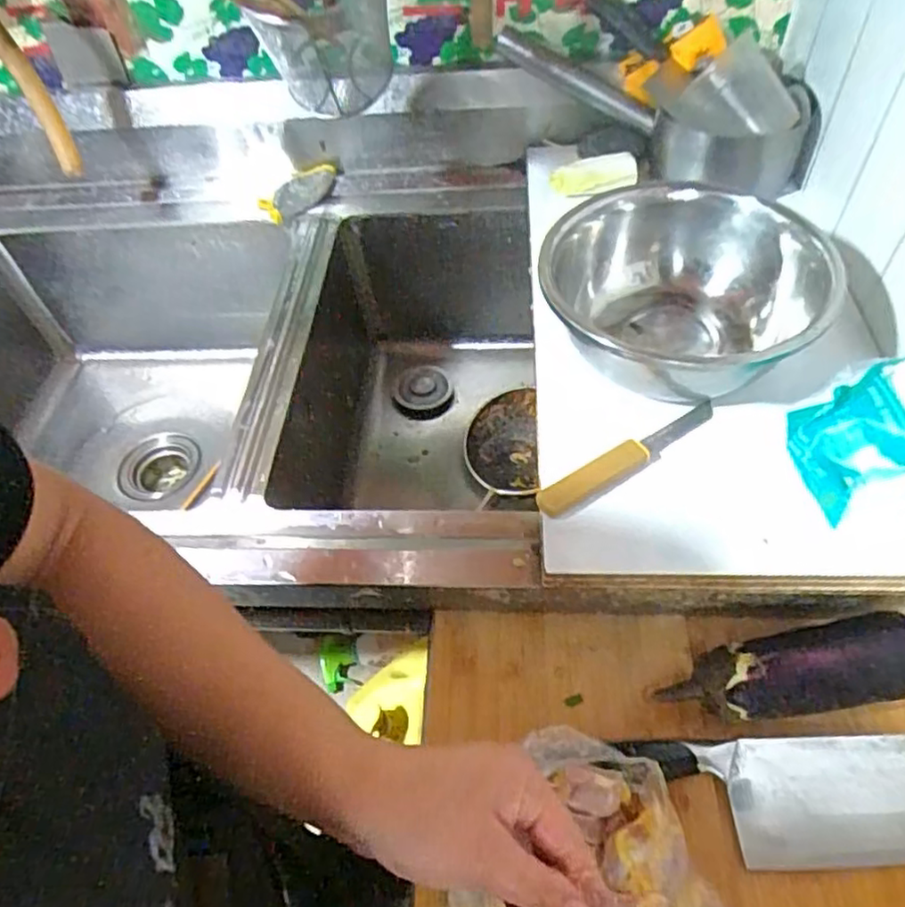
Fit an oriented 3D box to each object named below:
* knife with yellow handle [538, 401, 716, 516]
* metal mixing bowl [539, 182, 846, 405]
[{"bbox_3d":[0.143,0.002,0.518,0.174,0.019,0.022,-29,55,-16],"label":"knife with yellow handle"},{"bbox_3d":[0.195,-0.133,0.579,0.226,0.114,0.226,-3,52,4],"label":"metal mixing bowl"}]

